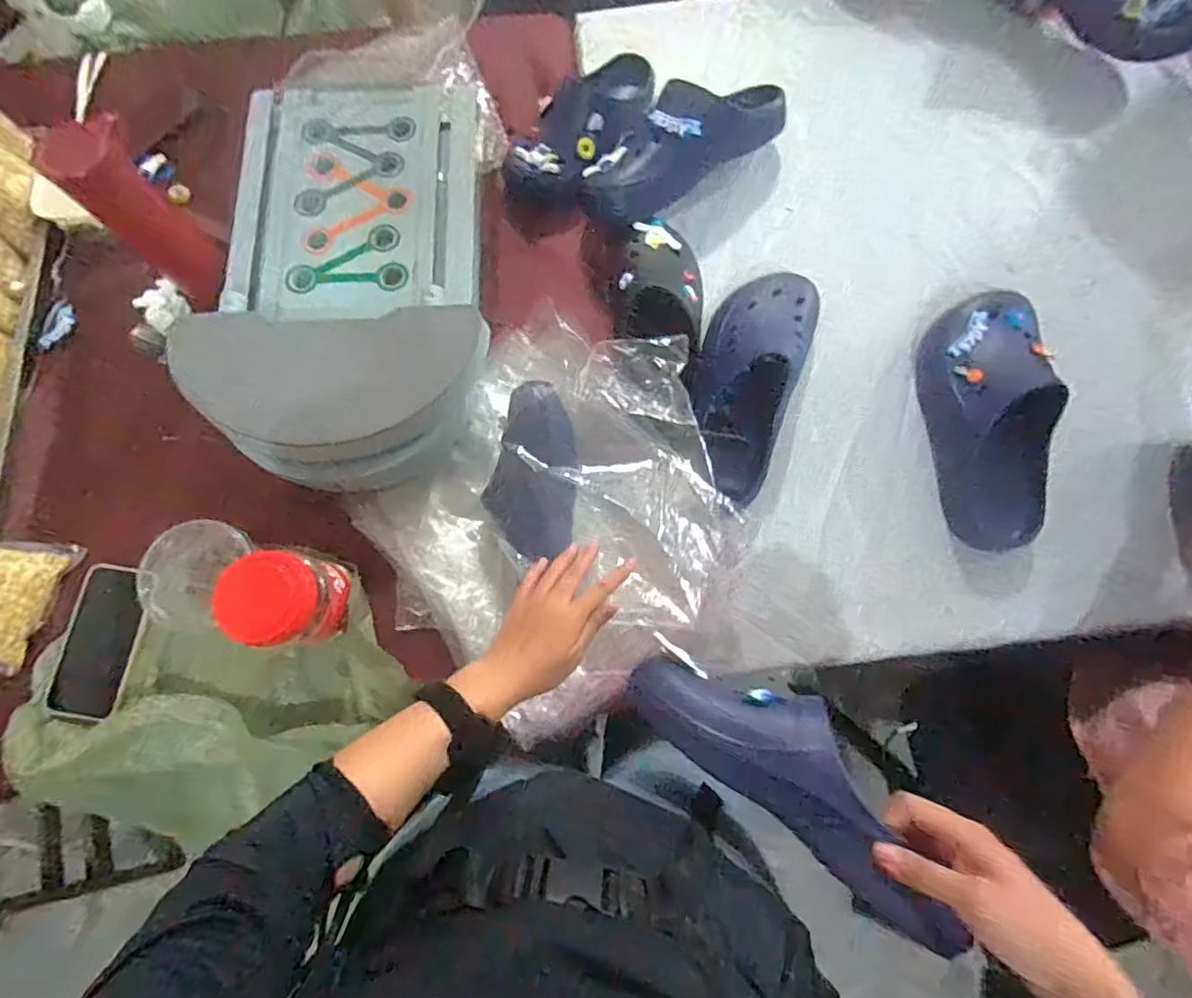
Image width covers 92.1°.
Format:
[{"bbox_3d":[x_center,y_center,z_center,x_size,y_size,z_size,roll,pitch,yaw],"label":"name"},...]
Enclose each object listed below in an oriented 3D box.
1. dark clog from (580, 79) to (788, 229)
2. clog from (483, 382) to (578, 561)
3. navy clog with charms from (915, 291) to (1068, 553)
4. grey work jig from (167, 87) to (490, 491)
[{"bbox_3d":[0.108,-0.441,0.715,0.288,0.094,0.101,-38,79,-8],"label":"dark clog"},{"bbox_3d":[-0.064,-0.027,0.627,0.093,0.082,0.177,7,76,2],"label":"clog"},{"bbox_3d":[0.441,-0.092,0.644,0.107,0.099,0.287,4,76,2],"label":"navy clog with charms"},{"bbox_3d":[-0.293,-0.278,0.694,0.313,0.108,0.518,-3,76,0],"label":"grey work jig"}]

